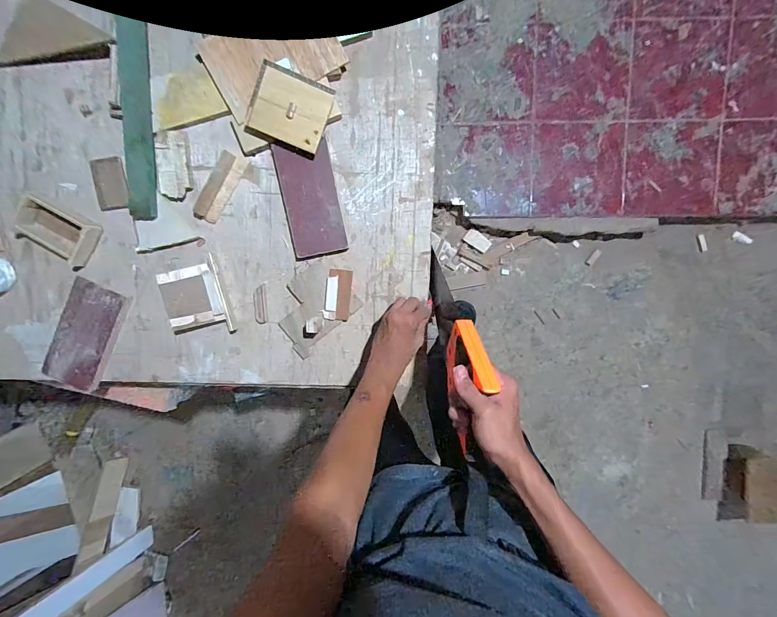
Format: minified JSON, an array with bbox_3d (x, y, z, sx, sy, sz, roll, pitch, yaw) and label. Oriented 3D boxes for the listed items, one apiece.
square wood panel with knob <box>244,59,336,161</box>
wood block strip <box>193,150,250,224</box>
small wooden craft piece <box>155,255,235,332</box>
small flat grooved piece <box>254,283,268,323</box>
[{"bbox_3d":[-0.157,-0.317,0.571,0.124,0.023,0.111,23,108,-2],"label":"square wood panel with knob"},{"bbox_3d":[-0.292,-0.210,0.612,0.044,0.011,0.126,32,96,-2],"label":"wood block strip"},{"bbox_3d":[-0.338,-0.017,0.617,0.106,0.038,0.131,-10,96,2],"label":"small wooden craft piece"},{"bbox_3d":[-0.228,-0.008,0.631,0.022,0.004,0.066,-2,96,1],"label":"small flat grooved piece"}]

